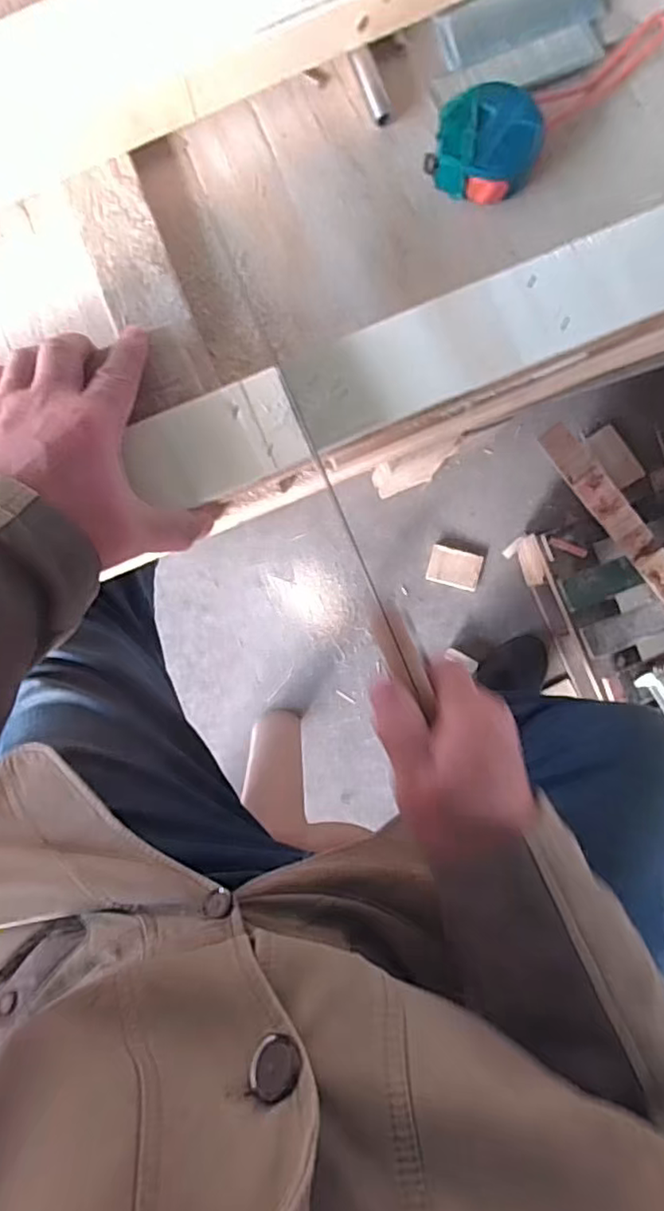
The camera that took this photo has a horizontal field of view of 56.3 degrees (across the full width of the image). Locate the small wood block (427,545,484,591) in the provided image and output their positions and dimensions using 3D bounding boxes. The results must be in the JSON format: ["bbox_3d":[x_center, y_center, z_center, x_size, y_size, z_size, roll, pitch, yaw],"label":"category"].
[{"bbox_3d":[0.204,-0.062,1.028,0.083,0.017,0.061,16,86,-1],"label":"small wood block"}]

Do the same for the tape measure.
[{"bbox_3d":[0.105,-0.309,0.417,0.068,0.034,0.067,0,87,-2],"label":"tape measure"}]

